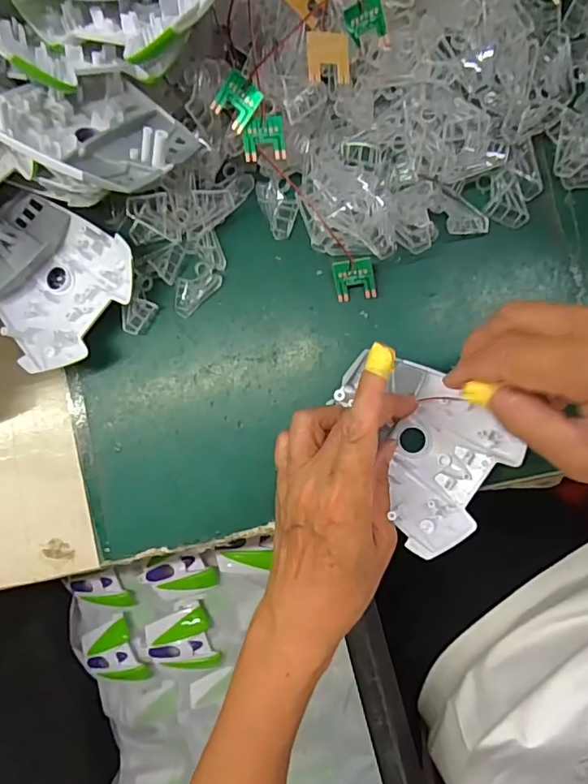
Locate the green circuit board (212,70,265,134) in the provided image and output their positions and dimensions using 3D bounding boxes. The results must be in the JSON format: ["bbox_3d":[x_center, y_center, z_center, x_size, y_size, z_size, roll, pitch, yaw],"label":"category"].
[{"bbox_3d":[-0.034,-0.170,0.307,0.024,0.004,0.026,38,112,2],"label":"green circuit board"}]

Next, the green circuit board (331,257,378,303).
[{"bbox_3d":[0.038,-0.070,0.333,0.024,0.004,0.025,-6,119,13],"label":"green circuit board"}]

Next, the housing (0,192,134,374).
[{"bbox_3d":[-0.166,-0.079,0.356,0.108,0.032,0.096,40,98,5],"label":"housing"}]

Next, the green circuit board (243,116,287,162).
[{"bbox_3d":[-0.018,-0.150,0.313,0.024,0.004,0.024,-6,99,-5],"label":"green circuit board"}]

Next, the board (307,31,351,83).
[{"bbox_3d":[0.019,-0.188,0.297,0.025,0.004,0.025,-9,118,-12],"label":"board"}]

